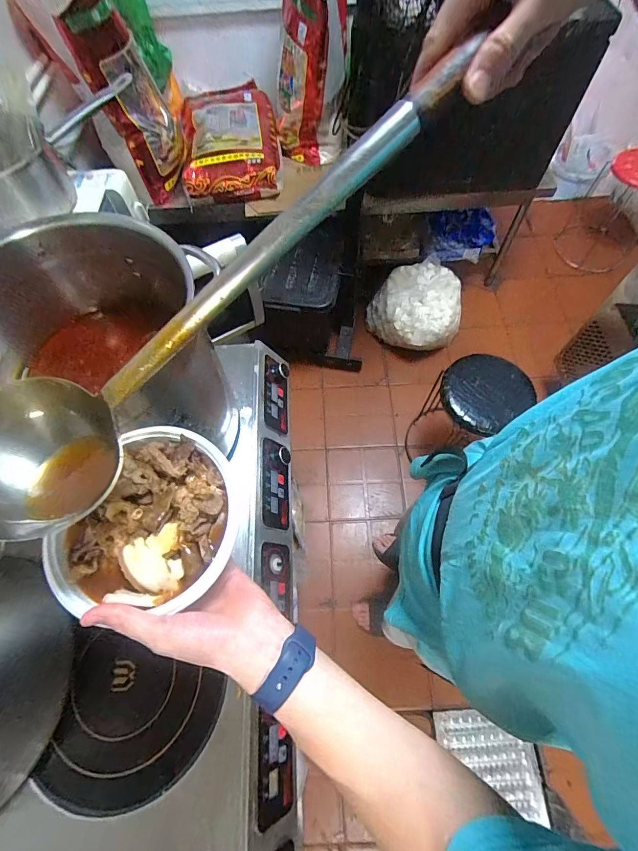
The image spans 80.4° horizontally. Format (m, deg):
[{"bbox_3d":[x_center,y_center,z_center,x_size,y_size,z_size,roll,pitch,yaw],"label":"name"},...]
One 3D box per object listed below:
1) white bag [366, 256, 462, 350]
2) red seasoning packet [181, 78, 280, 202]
[{"bbox_3d":[0.481,-0.547,1.710,0.362,0.240,0.457,38,71,17],"label":"white bag"},{"bbox_3d":[-0.326,-1.037,1.370,0.339,0.175,0.453,-6,65,-1],"label":"red seasoning packet"}]

